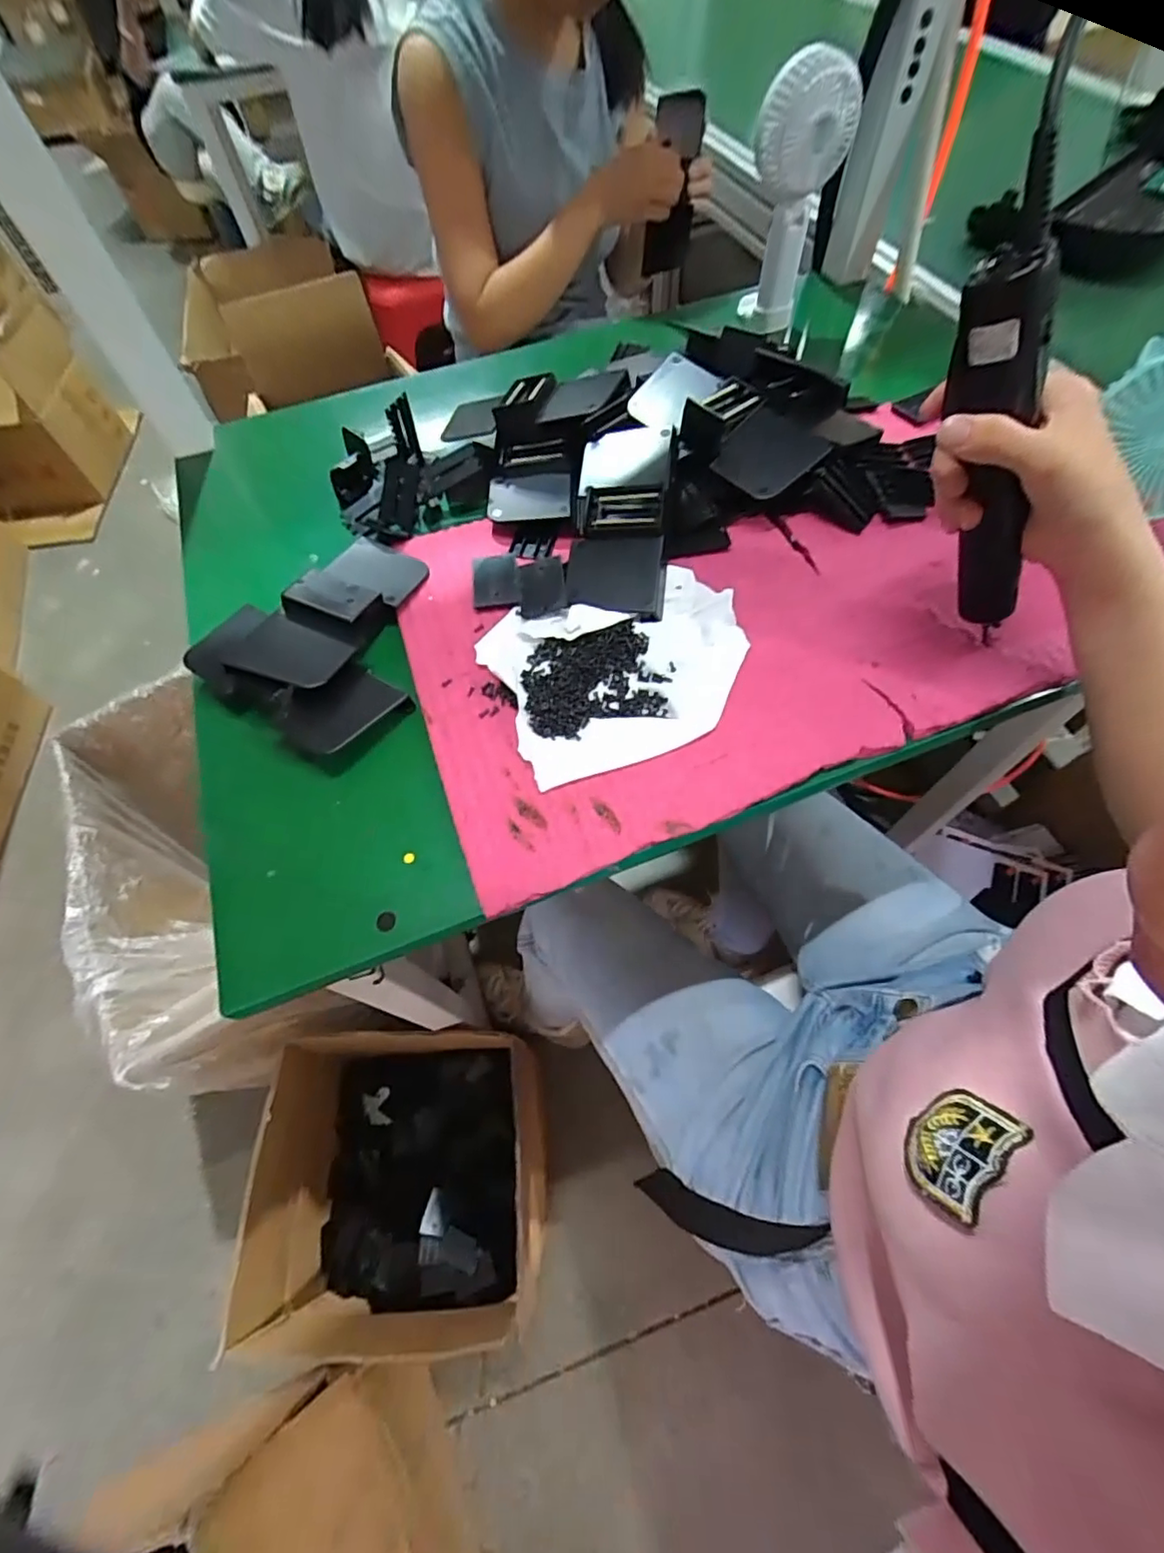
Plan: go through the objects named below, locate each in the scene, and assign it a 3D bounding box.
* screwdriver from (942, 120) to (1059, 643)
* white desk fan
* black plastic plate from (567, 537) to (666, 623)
[{"bbox_3d":[0.228,-0.176,0.329,0.036,0.248,0.029,22,61,44],"label":"screwdriver"},{"bbox_3d":[0.197,-0.538,0.561,0.078,0.195,0.081,14,62,10],"label":"white desk fan"},{"bbox_3d":[0.026,-0.150,0.449,0.073,0.013,0.064,5,73,2],"label":"black plastic plate"}]

